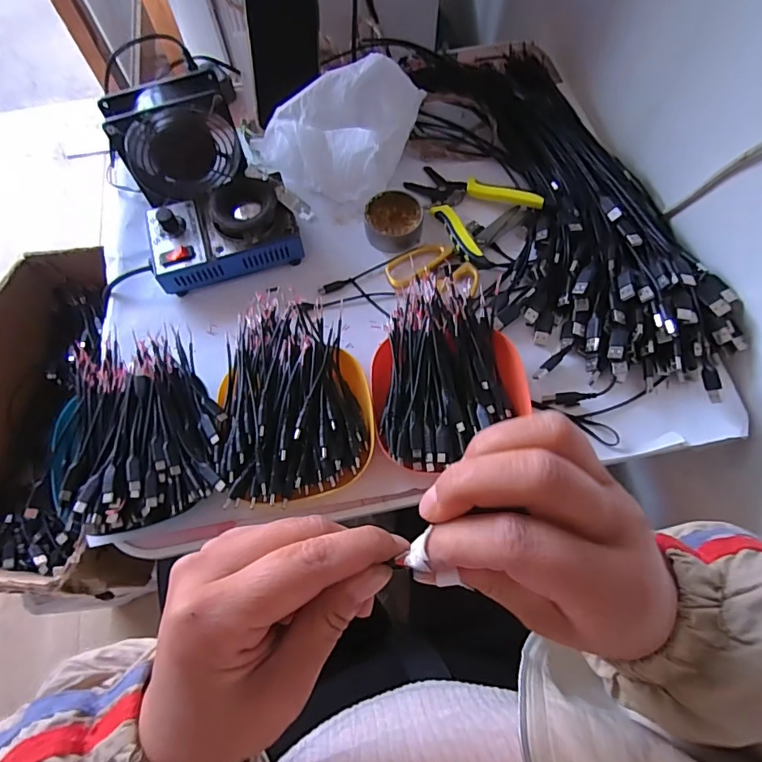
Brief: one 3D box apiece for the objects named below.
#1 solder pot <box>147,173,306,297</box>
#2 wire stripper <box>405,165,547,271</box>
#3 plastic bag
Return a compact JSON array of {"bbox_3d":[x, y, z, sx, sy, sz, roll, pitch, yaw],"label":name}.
[{"bbox_3d":[-0.167,-0.159,0.499,0.152,0.053,0.097,-21,69,-7],"label":"solder pot"},{"bbox_3d":[0.088,-0.196,0.523,0.142,0.013,0.107,40,74,16],"label":"wire stripper"},{"bbox_3d":[-0.050,-0.285,0.530,0.145,0.088,0.129,30,71,13],"label":"plastic bag"}]

